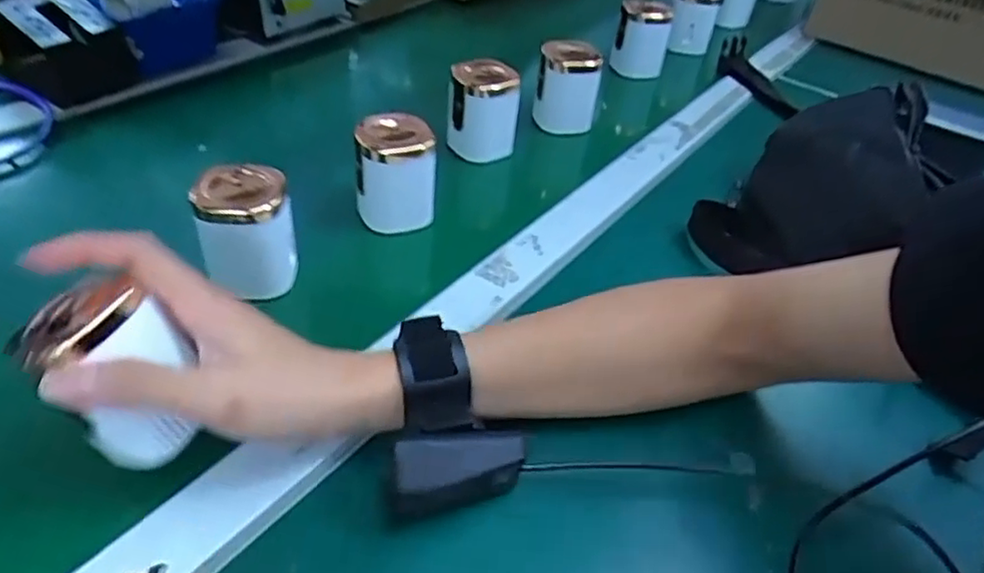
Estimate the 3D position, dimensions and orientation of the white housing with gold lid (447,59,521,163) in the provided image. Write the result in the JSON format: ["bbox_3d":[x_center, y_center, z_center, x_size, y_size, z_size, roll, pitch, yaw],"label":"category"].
[{"bbox_3d":[-0.006,-0.155,0.596,0.065,0.076,0.056,5,42,-2],"label":"white housing with gold lid"}]

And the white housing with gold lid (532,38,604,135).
[{"bbox_3d":[0.074,-0.200,0.653,0.058,0.075,0.066,9,42,2],"label":"white housing with gold lid"}]

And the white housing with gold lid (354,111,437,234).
[{"bbox_3d":[-0.072,-0.086,0.509,0.061,0.073,0.053,-2,43,-10],"label":"white housing with gold lid"}]

